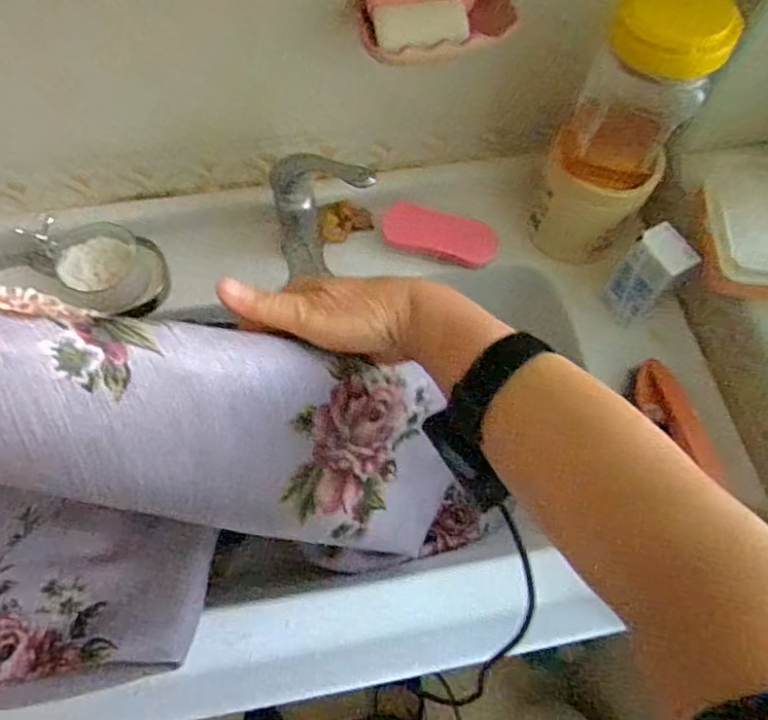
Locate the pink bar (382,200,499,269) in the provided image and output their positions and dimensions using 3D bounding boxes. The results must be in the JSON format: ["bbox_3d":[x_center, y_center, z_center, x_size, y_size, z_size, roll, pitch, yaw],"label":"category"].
[{"bbox_3d":[0.066,-0.144,0.672,0.133,0.020,0.054,21,99,14],"label":"pink bar"}]

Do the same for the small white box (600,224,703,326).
[{"bbox_3d":[0.268,-0.085,0.588,0.043,0.104,0.058,-30,70,-14],"label":"small white box"}]

